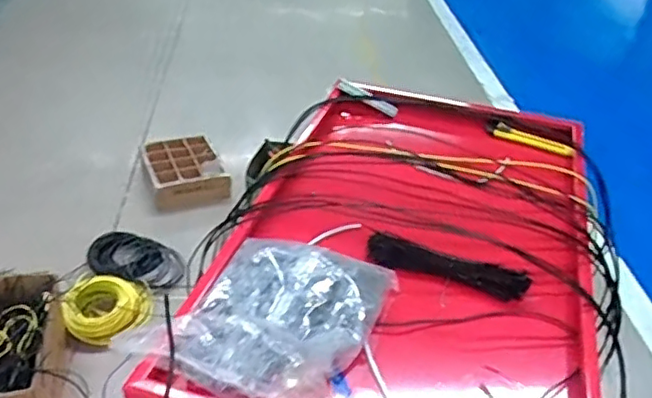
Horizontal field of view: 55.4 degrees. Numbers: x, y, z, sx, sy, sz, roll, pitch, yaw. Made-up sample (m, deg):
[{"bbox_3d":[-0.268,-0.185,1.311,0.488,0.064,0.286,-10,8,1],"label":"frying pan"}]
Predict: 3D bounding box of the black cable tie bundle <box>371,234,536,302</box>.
[{"bbox_3d":[0.144,0.077,0.743,0.189,0.035,0.033,11,36,11],"label":"black cable tie bundle"}]

